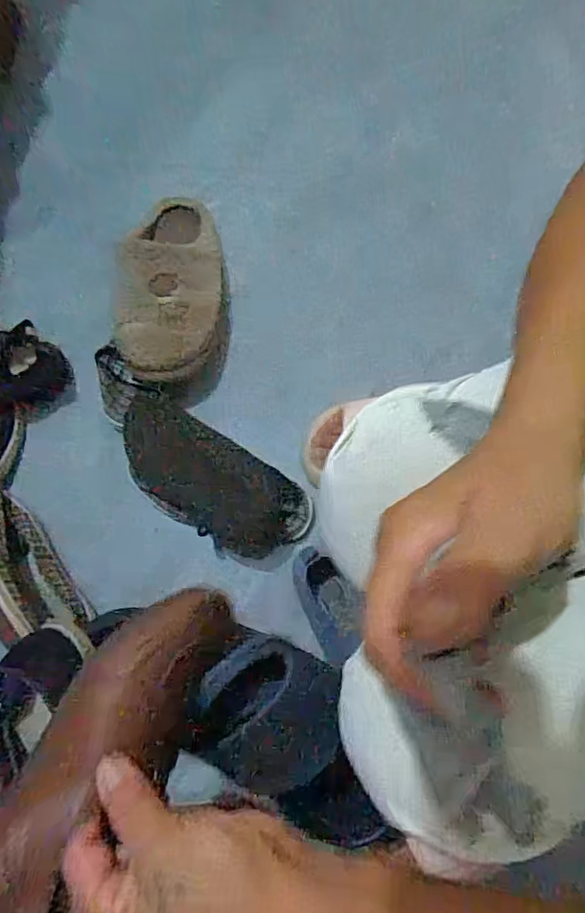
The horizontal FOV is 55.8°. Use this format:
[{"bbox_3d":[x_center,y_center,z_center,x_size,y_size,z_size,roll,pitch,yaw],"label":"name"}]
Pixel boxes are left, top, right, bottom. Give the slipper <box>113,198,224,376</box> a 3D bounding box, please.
[{"bbox_3d":[-0.152,-0.218,0.695,0.126,0.084,0.247,-2,75,0],"label":"slipper"}]

